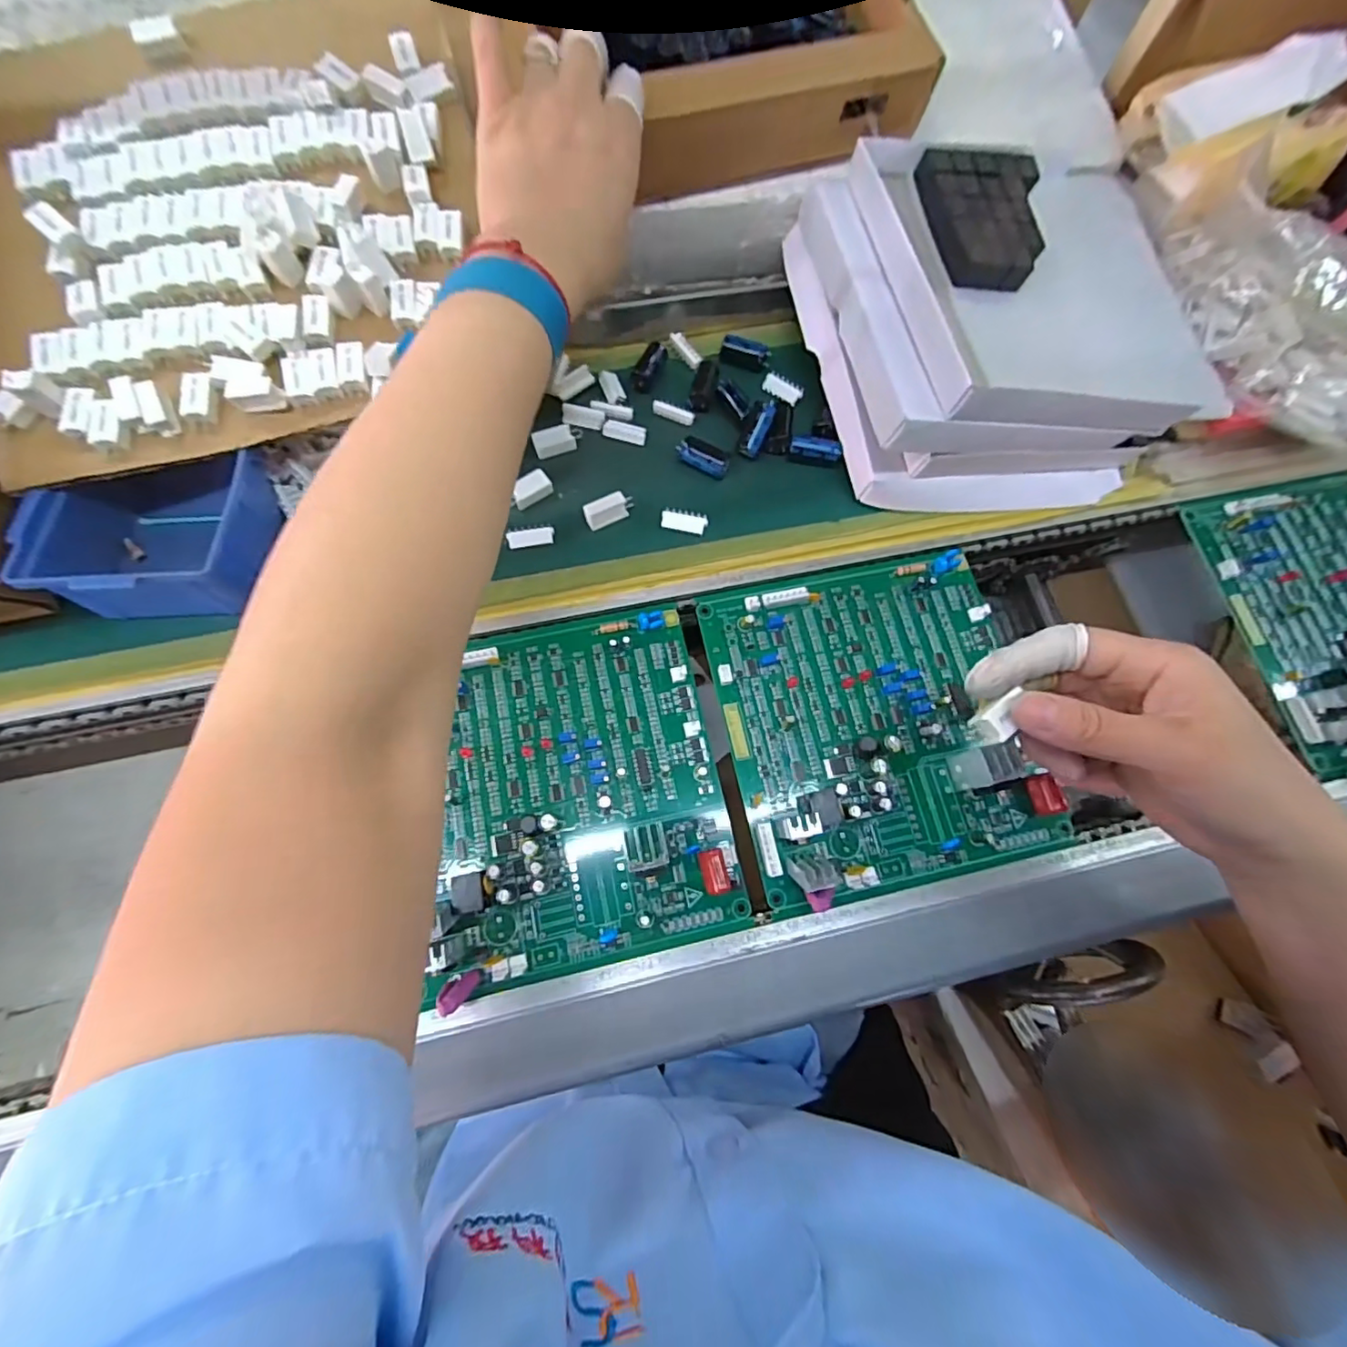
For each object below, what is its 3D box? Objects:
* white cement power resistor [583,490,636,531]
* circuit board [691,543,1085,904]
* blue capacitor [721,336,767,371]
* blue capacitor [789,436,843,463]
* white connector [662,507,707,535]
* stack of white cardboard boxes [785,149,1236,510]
[{"bbox_3d":[-0.040,-0.100,0.354,0.030,0.015,0.012,-24,75,-8],"label":"white cement power resistor"},{"bbox_3d":[0.118,0.021,0.321,0.172,0.033,0.177,-11,74,-5],"label":"circuit board"},{"bbox_3d":[0.048,-0.222,0.392,0.031,0.009,0.017,23,74,5],"label":"blue capacitor"},{"bbox_3d":[0.091,-0.144,0.367,0.032,0.013,0.014,12,73,2],"label":"blue capacitor"},{"bbox_3d":[0.007,-0.093,0.350,0.027,0.006,0.013,13,73,2],"label":"white connector"},{"bbox_3d":[0.208,-0.218,0.363,0.235,0.077,0.207,-6,73,-3],"label":"stack of white cardboard boxes"}]

